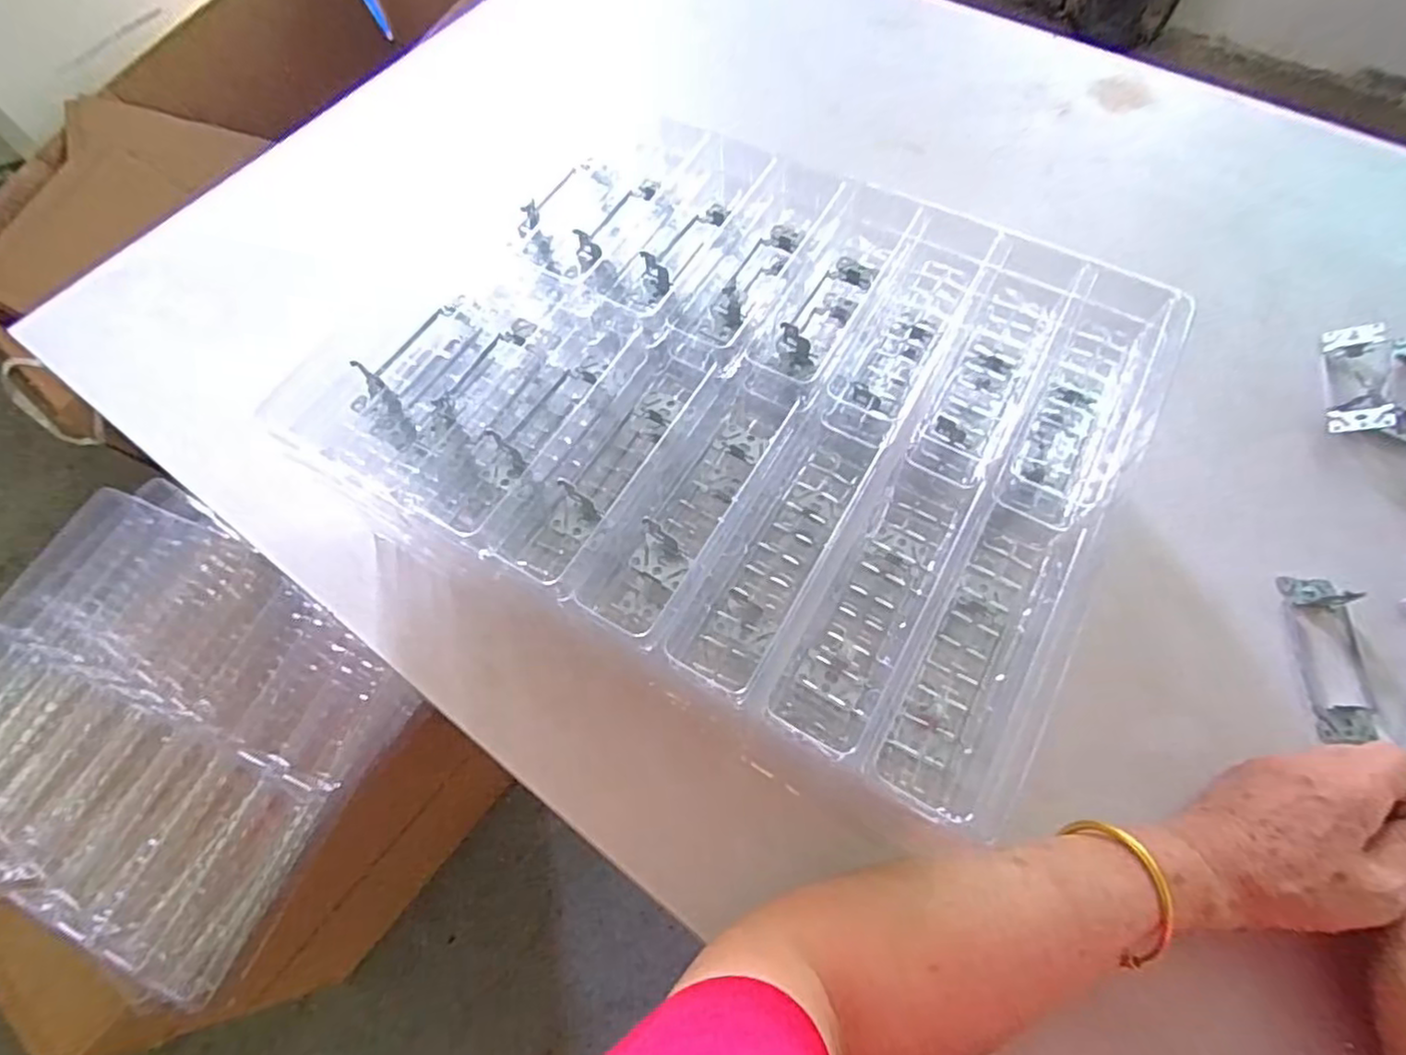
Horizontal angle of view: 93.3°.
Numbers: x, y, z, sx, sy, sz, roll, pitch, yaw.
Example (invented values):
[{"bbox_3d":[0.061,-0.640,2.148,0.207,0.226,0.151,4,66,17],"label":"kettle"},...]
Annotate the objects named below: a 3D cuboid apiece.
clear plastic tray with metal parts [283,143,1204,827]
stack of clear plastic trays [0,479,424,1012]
[{"bbox_3d":[0.021,-0.097,0.399,0.447,0.056,0.348,25,69,14],"label":"clear plastic tray with metal parts"},{"bbox_3d":[-0.536,0.182,0.657,0.436,0.076,0.353,24,68,14],"label":"stack of clear plastic trays"}]

